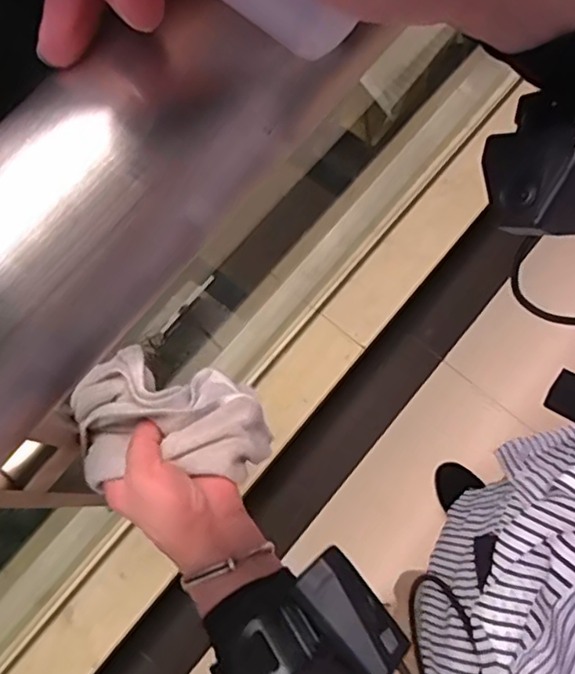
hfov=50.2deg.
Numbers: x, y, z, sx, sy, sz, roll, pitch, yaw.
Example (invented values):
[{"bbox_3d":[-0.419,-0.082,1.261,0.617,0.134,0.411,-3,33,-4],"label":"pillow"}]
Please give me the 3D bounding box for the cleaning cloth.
[{"bbox_3d":[-0.084,0.059,0.445,0.134,0.060,0.090,-4,73,1],"label":"cleaning cloth"}]

